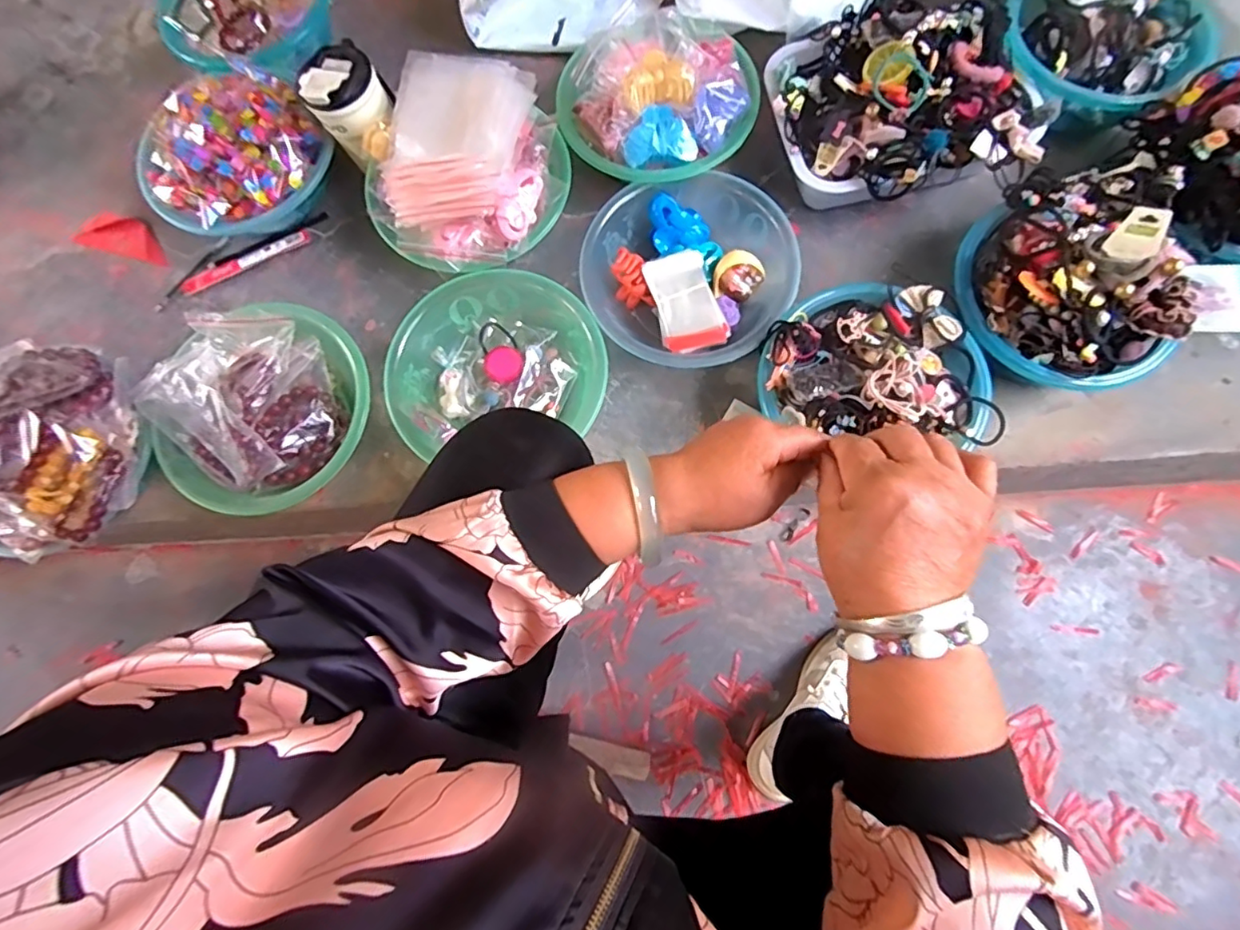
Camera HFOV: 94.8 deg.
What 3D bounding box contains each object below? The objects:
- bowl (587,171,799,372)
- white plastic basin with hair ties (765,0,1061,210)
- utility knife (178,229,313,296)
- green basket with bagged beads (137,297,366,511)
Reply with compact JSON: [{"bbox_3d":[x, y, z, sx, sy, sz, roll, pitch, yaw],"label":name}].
[{"bbox_3d":[0.081,-0.217,0.663,0.222,0.076,0.230,0,76,2],"label":"bowl"},{"bbox_3d":[0.327,-0.408,0.658,0.293,0.125,0.205,-6,76,3],"label":"white plastic basin with hair ties"},{"bbox_3d":[-0.489,-0.266,0.746,0.176,0.012,0.019,-24,76,-2],"label":"utility knife"},{"bbox_3d":[-0.395,-0.061,0.644,0.235,0.088,0.237,27,80,10],"label":"green basket with bagged beads"}]

